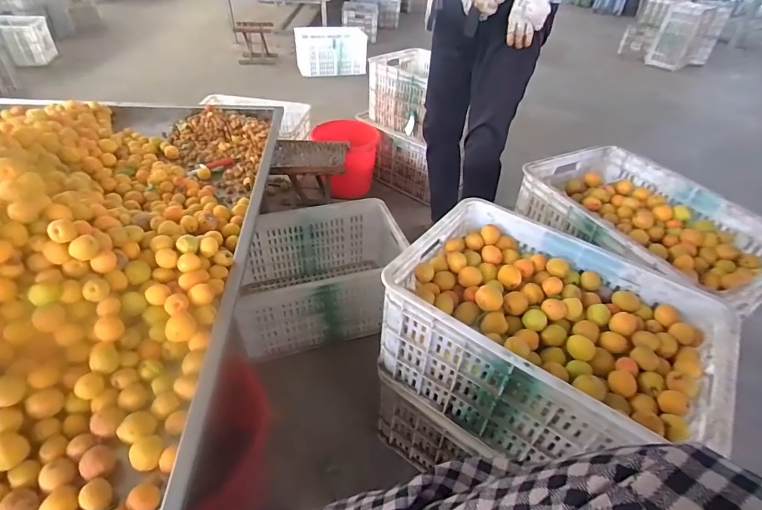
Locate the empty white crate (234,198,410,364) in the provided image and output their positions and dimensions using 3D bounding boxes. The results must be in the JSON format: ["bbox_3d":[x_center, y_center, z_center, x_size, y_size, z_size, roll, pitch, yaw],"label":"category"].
[{"bbox_3d":[-0.192,0.067,1.308,0.514,0.284,0.370,-12,43,-18],"label":"empty white crate"}]

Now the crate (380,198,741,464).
[{"bbox_3d":[0.293,0.162,0.781,0.515,0.260,0.360,27,46,25],"label":"crate"}]

